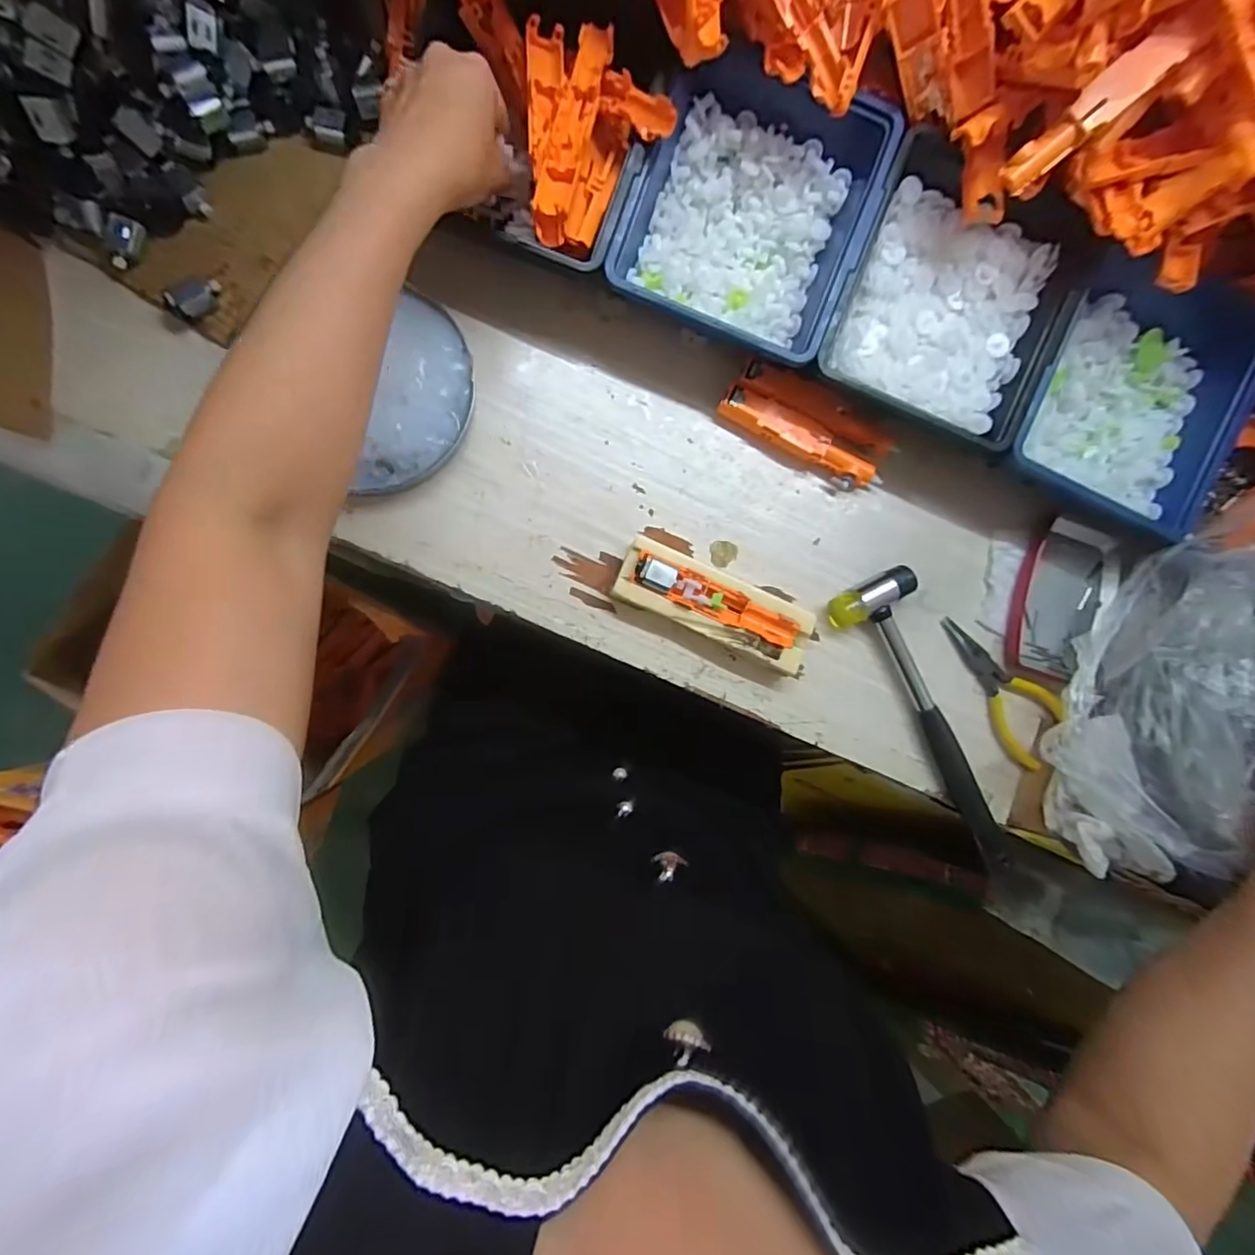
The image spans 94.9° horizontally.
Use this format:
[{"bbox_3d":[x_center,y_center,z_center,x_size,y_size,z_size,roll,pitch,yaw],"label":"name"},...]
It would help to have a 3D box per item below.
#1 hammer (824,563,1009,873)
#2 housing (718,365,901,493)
[{"bbox_3d":[0.223,0.070,0.417,0.060,0.023,0.228,-28,91,-8],"label":"hammer"},{"bbox_3d":[0.131,-0.146,0.417,0.125,0.021,0.050,28,84,-5],"label":"housing"}]

